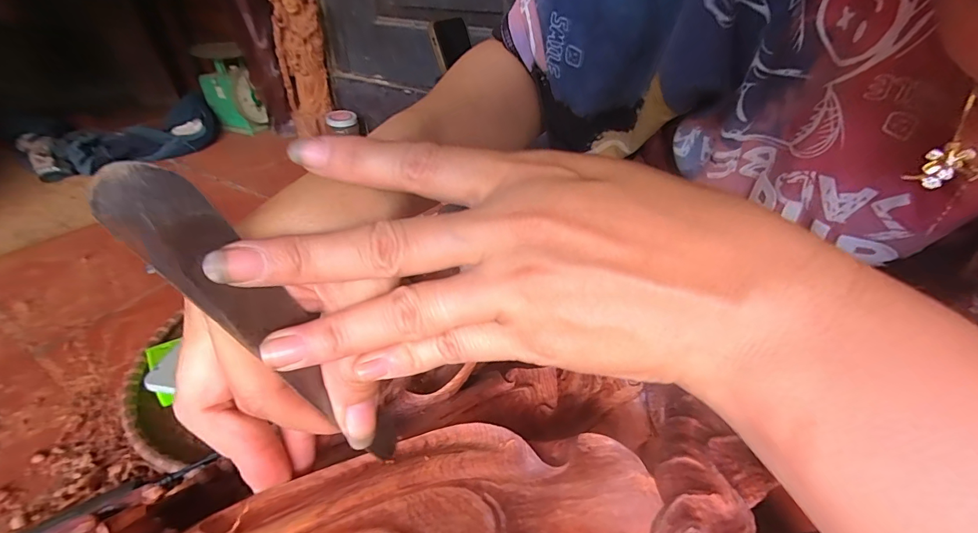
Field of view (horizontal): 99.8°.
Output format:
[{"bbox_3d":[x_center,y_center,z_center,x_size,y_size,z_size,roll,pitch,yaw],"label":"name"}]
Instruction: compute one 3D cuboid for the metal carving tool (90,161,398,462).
[{"bbox_3d":[-0.068,0.024,0.140,0.006,0.131,0.023,-13,36,21],"label":"metal carving tool"}]

